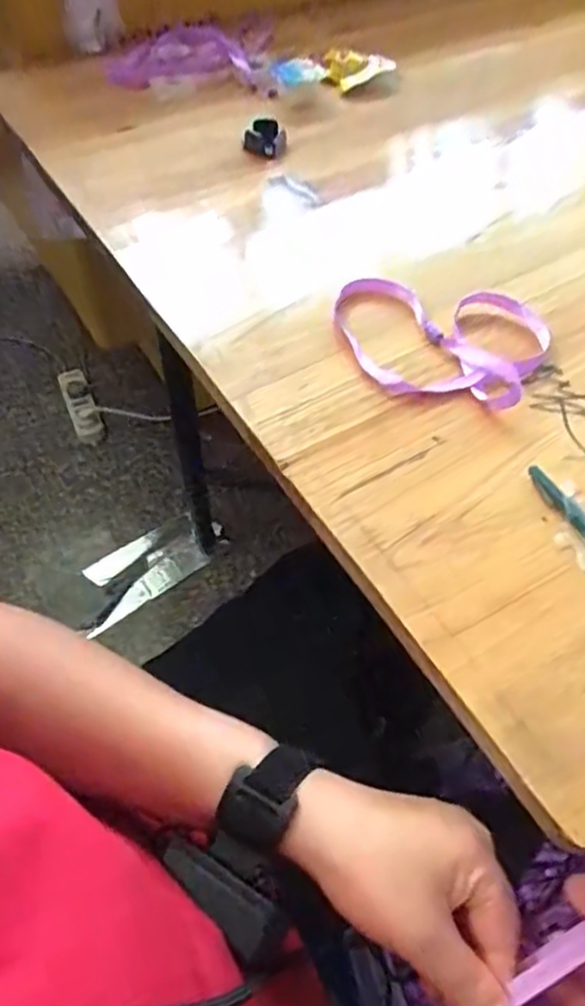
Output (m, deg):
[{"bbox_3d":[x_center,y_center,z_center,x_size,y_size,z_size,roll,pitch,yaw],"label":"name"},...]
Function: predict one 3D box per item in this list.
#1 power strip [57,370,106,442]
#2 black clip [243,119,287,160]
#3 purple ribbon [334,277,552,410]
[{"bbox_3d":[-0.433,-0.203,1.358,0.055,0.029,0.186,-19,57,-15],"label":"power strip"},{"bbox_3d":[-0.025,-0.326,0.596,0.037,0.018,0.038,2,54,-1],"label":"black clip"},{"bbox_3d":[0.095,-0.110,0.440,0.142,0.011,0.102,13,55,8],"label":"purple ribbon"}]

